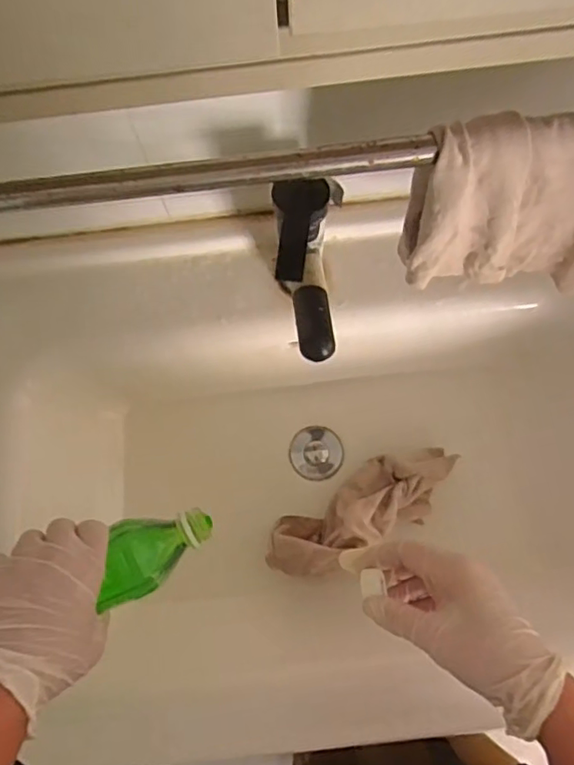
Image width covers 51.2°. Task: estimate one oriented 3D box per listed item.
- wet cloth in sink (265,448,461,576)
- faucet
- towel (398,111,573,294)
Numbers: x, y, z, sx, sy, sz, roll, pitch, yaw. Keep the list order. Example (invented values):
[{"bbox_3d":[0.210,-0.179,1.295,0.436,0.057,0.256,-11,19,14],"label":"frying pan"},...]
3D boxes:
[{"bbox_3d":[0.083,0.135,0.640,0.221,0.072,0.079,-32,76,-7],"label":"wet cloth in sink"},{"bbox_3d":[0.019,-0.083,0.458,0.049,0.076,0.128,-3,74,1],"label":"faucet"},{"bbox_3d":[0.192,-0.123,0.428,0.220,0.170,0.051,-8,74,-1],"label":"towel"}]

